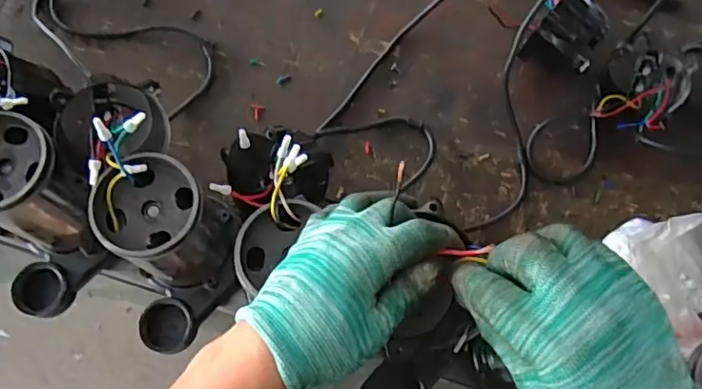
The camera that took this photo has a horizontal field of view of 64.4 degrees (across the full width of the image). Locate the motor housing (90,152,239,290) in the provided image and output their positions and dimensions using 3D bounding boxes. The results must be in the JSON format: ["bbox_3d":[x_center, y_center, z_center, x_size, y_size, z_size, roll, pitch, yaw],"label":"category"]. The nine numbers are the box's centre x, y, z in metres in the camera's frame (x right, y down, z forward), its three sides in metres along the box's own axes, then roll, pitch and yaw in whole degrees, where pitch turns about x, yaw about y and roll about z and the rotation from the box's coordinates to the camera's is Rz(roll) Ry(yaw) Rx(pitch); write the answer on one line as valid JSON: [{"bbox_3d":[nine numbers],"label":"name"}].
[{"bbox_3d":[-0.174,0.032,0.531,0.088,0.155,0.088,1,72,-2],"label":"motor housing"}]

